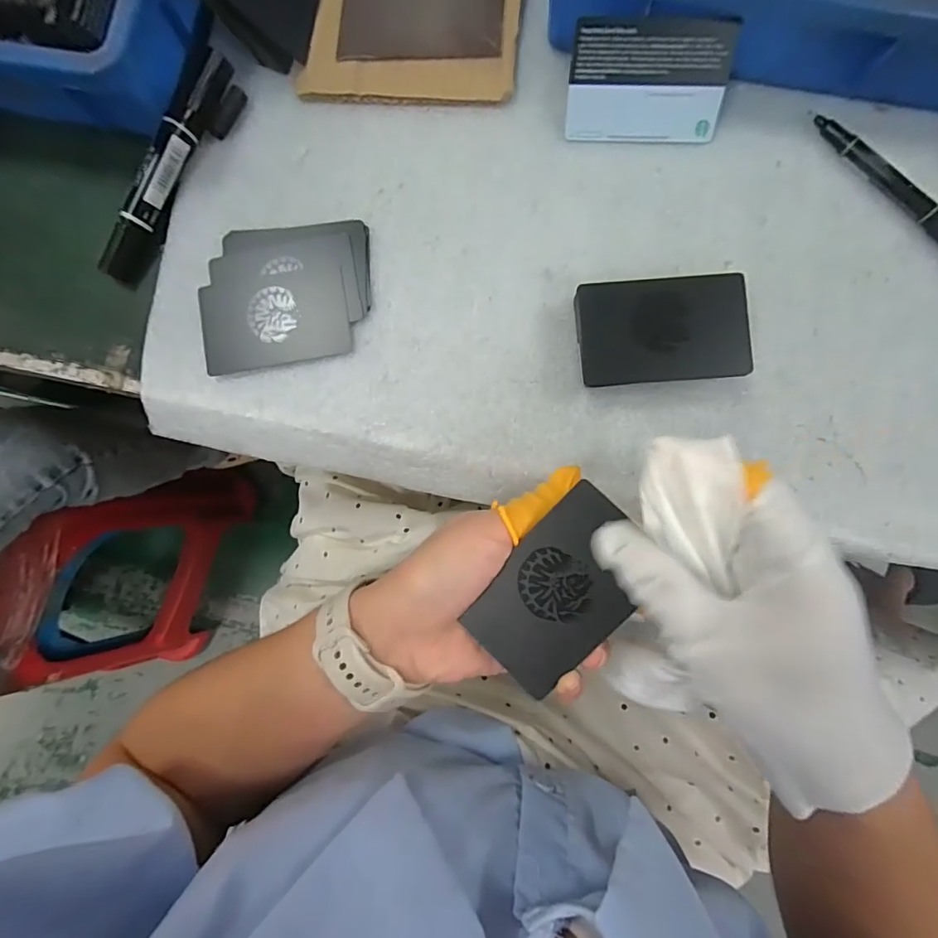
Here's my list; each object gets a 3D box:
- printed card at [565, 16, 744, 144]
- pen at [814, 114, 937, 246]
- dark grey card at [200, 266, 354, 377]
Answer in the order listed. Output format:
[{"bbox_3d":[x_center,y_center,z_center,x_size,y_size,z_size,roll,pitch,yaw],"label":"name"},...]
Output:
[{"bbox_3d":[0.099,-0.212,0.267,0.085,0.006,0.053,2,126,1],"label":"printed card"},{"bbox_3d":[0.241,-0.150,0.267,0.127,0.011,0.014,44,88,5],"label":"pen"},{"bbox_3d":[-0.113,-0.088,0.282,0.085,0.005,0.052,-9,87,0],"label":"dark grey card"}]

